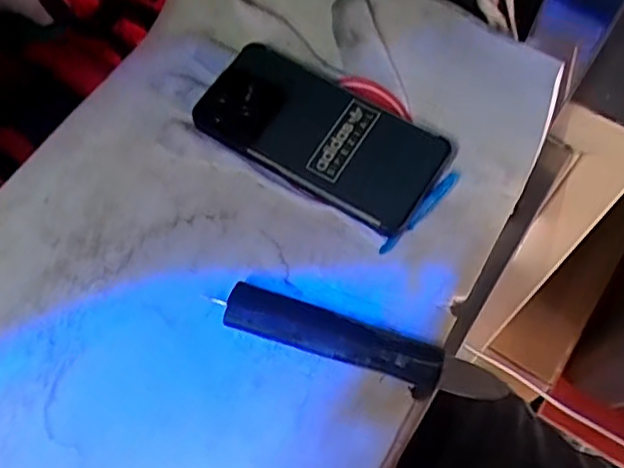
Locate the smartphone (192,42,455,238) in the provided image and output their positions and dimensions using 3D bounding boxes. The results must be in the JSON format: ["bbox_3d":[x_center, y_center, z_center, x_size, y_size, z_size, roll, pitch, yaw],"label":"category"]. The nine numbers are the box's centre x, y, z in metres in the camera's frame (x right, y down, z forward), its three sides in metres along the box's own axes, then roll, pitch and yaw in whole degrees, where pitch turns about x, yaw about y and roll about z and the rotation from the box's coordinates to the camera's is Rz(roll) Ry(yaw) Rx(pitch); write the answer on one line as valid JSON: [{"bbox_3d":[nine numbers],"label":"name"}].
[{"bbox_3d":[0.006,-0.068,0.444,0.163,0.016,0.084,31,74,13],"label":"smartphone"}]

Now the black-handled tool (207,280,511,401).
[{"bbox_3d":[0.028,0.066,0.391,0.167,0.015,0.031,20,64,6],"label":"black-handled tool"}]

